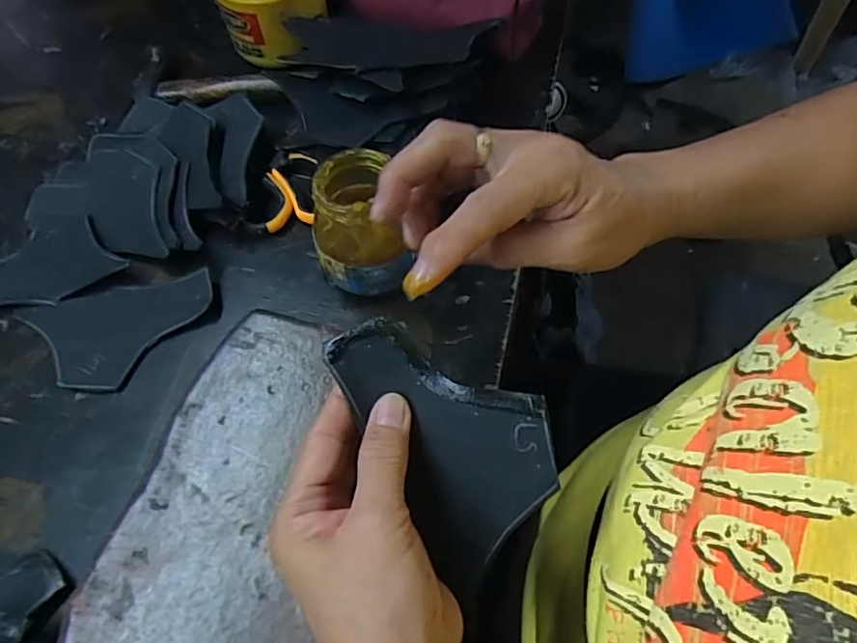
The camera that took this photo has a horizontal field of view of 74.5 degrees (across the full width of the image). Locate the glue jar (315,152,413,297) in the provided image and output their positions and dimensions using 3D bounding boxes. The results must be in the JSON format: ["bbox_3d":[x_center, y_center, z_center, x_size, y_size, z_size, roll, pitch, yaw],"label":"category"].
[{"bbox_3d":[-0.040,-0.060,0.372,0.065,0.092,0.067,-6,57,-1],"label":"glue jar"}]

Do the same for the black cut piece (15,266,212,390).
[{"bbox_3d":[-0.218,0.006,0.392,0.134,0.015,0.078,-11,57,-4],"label":"black cut piece"}]

